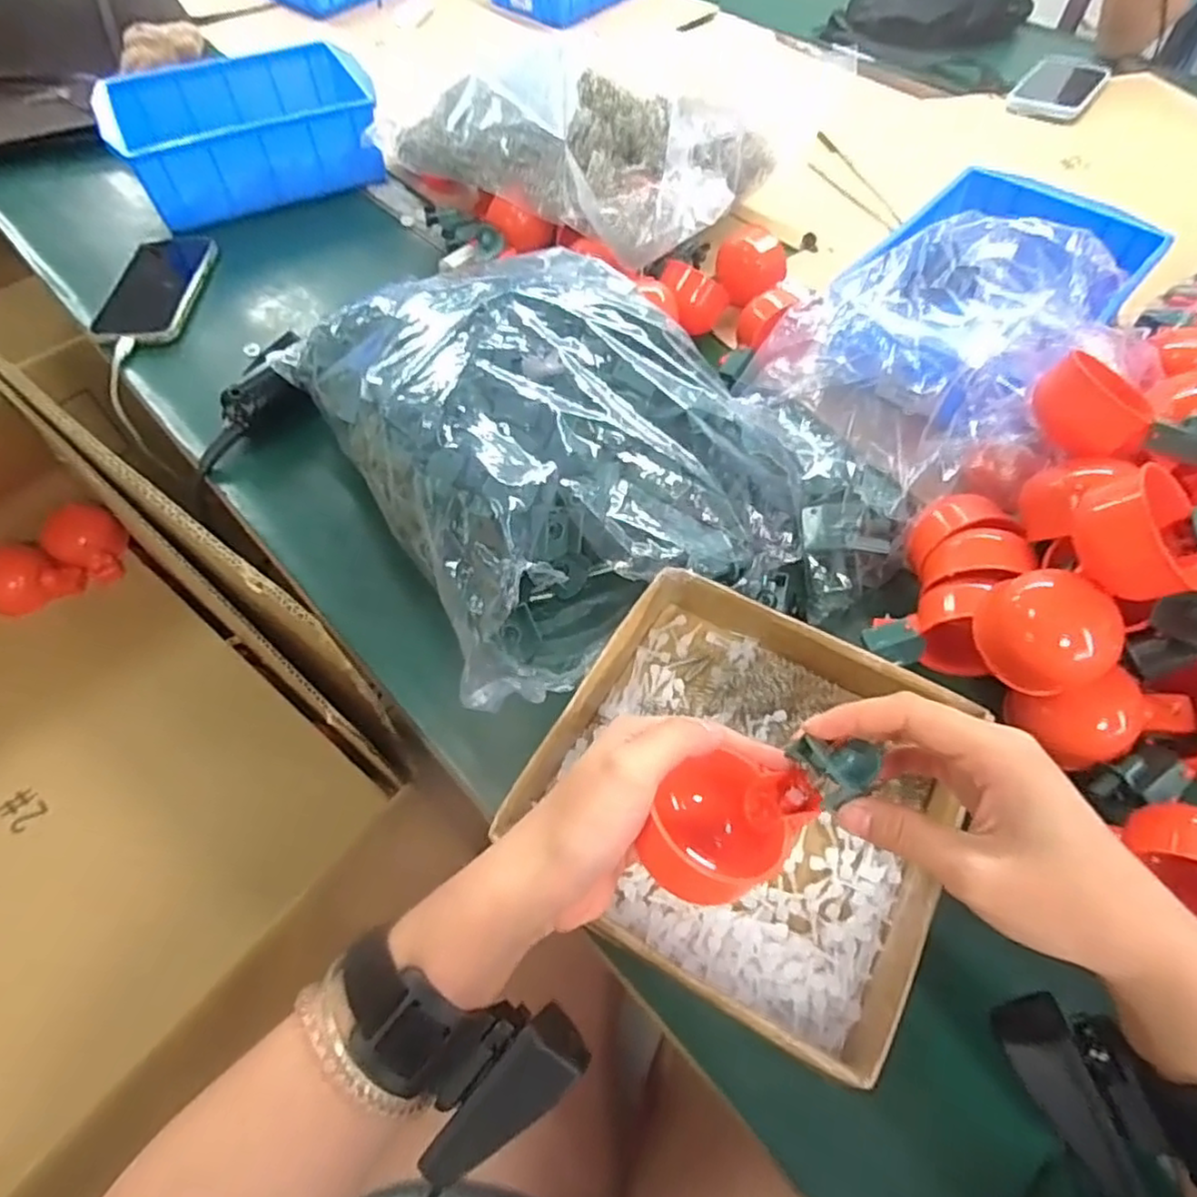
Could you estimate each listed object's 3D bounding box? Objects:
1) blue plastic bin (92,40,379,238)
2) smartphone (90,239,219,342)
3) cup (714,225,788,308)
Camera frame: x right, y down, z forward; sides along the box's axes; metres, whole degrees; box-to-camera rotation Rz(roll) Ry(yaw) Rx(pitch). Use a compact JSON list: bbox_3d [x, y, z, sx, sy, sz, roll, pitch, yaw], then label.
[{"bbox_3d":[-0.364,-0.485,0.712,0.251,0.072,0.183,-25,61,-15],"label":"blue plastic bin"},{"bbox_3d":[-0.406,-0.288,0.630,0.073,0.013,0.164,1,55,-6],"label":"smartphone"},{"bbox_3d":[0.134,-0.291,0.599,0.061,0.044,0.052,11,58,7],"label":"cup"}]

